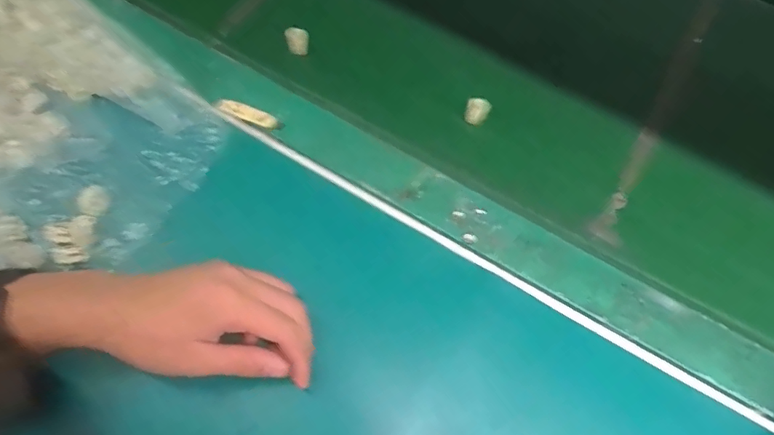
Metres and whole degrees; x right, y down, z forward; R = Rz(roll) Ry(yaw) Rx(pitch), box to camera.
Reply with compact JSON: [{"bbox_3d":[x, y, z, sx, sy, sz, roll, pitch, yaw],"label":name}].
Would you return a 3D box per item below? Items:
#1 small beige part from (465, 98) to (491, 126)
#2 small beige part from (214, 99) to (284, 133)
[{"bbox_3d":[0.085,-0.100,0.507,0.021,0.026,0.017,18,66,6],"label":"small beige part"},{"bbox_3d":[-0.127,-0.094,0.500,0.065,0.015,0.016,16,66,5],"label":"small beige part"}]

